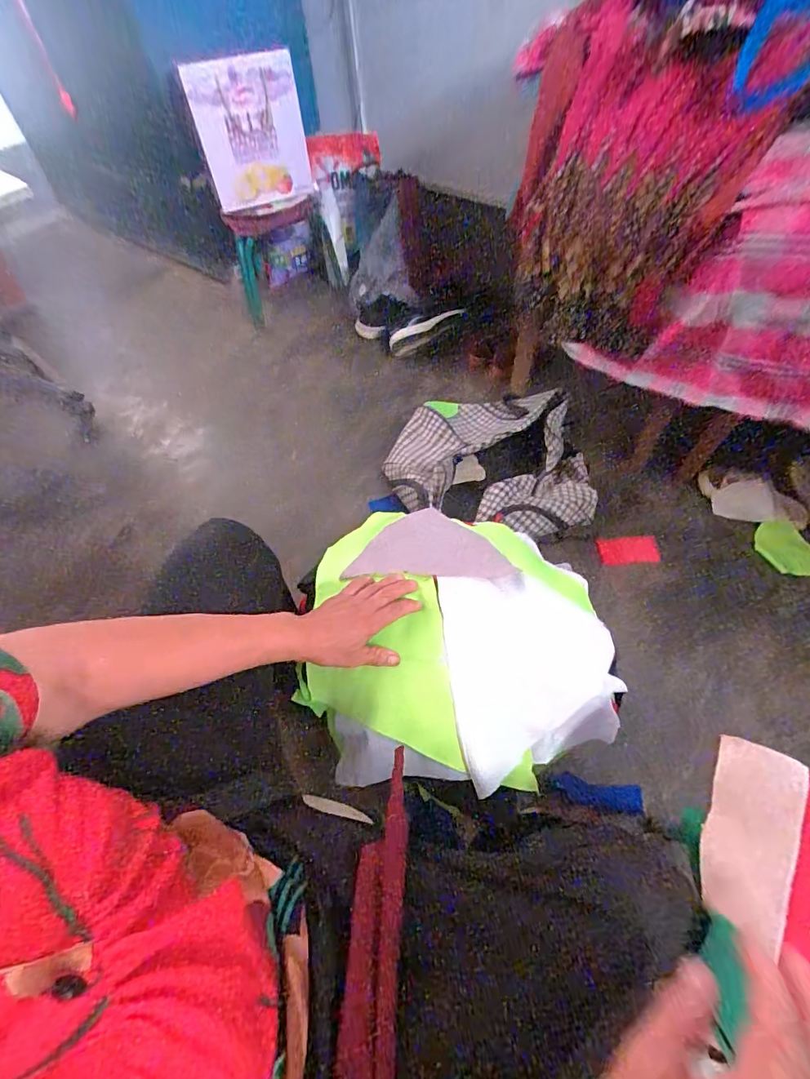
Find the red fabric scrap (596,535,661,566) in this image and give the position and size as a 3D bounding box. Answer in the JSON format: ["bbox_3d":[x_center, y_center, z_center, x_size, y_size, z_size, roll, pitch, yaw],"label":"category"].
[{"bbox_3d":[0.500,0.025,1.046,0.136,0.010,0.065,-4,70,-7],"label":"red fabric scrap"}]

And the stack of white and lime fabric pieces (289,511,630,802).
[{"bbox_3d":[0.064,0.114,0.592,0.372,0.090,0.347,3,56,5],"label":"stack of white and lime fabric pieces"}]

